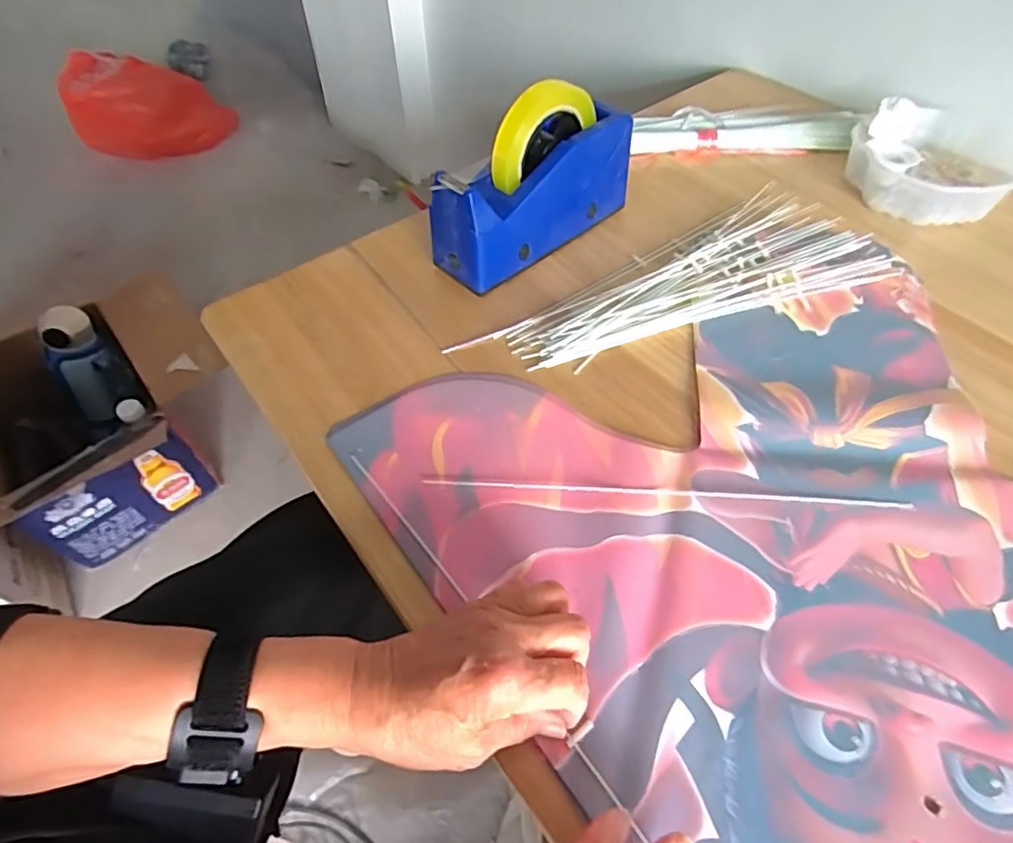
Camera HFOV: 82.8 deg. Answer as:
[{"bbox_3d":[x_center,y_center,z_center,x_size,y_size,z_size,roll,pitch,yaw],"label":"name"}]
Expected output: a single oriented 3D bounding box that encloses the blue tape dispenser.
[{"bbox_3d":[0.025,-0.220,0.519,0.201,0.132,0.064,-37,61,-22],"label":"blue tape dispenser"}]

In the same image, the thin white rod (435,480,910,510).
[{"bbox_3d":[0.106,0.049,0.393,0.323,0.004,0.007,2,54,4],"label":"thin white rod"}]

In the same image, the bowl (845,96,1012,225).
[{"bbox_3d":[0.428,-0.267,0.582,0.141,0.057,0.137,18,57,15],"label":"bowl"}]

